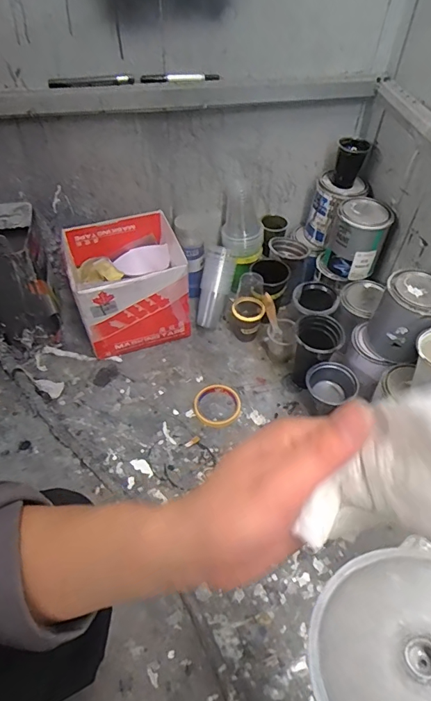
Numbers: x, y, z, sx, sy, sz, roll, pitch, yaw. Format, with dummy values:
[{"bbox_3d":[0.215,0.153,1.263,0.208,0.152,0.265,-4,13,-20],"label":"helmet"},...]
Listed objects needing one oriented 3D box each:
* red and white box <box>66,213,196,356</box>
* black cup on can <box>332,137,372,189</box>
[{"bbox_3d":[-0.187,-0.152,0.973,0.236,0.202,0.238,-16,53,-14],"label":"red and white box"},{"bbox_3d":[0.278,-0.388,0.908,0.061,0.085,0.064,1,51,-1],"label":"black cup on can"}]

